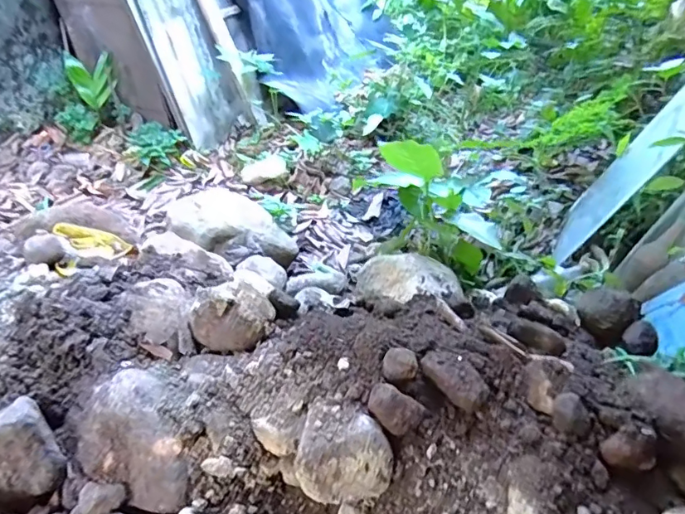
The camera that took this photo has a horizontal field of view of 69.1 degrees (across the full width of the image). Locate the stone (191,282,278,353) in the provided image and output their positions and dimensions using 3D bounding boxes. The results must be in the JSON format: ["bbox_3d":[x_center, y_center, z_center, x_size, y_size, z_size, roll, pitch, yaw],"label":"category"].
[{"bbox_3d":[-0.194,0.095,0.875,0.144,0.090,0.105,-12,41,-15],"label":"stone"}]

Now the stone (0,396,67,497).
[{"bbox_3d":[-0.535,0.308,0.772,0.168,0.137,0.101,-19,43,-22],"label":"stone"}]

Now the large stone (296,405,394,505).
[{"bbox_3d":[0.003,0.267,0.668,0.128,0.093,0.095,7,39,8],"label":"large stone"}]

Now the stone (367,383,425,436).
[{"bbox_3d":[0.066,0.199,0.661,0.073,0.036,0.049,25,45,27],"label":"stone"}]

